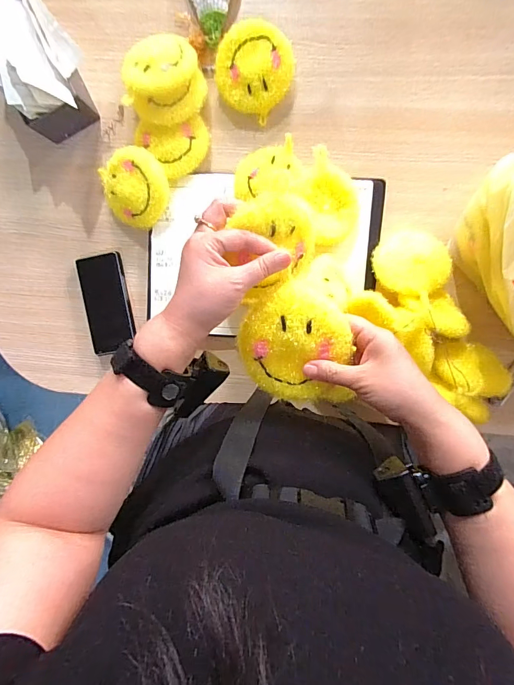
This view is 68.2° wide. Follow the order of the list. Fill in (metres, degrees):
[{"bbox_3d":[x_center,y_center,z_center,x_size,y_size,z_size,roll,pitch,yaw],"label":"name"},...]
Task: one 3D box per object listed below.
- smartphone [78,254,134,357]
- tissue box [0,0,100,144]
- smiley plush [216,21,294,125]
[{"bbox_3d":[-0.250,-0.064,0.630,0.075,0.011,0.159,-8,95,6],"label":"smartphone"},{"bbox_3d":[-0.322,-0.413,0.549,0.122,0.092,0.189,-19,96,8],"label":"tissue box"},{"bbox_3d":[-0.003,-0.404,0.559,0.110,0.032,0.111,1,98,5],"label":"smiley plush"}]

